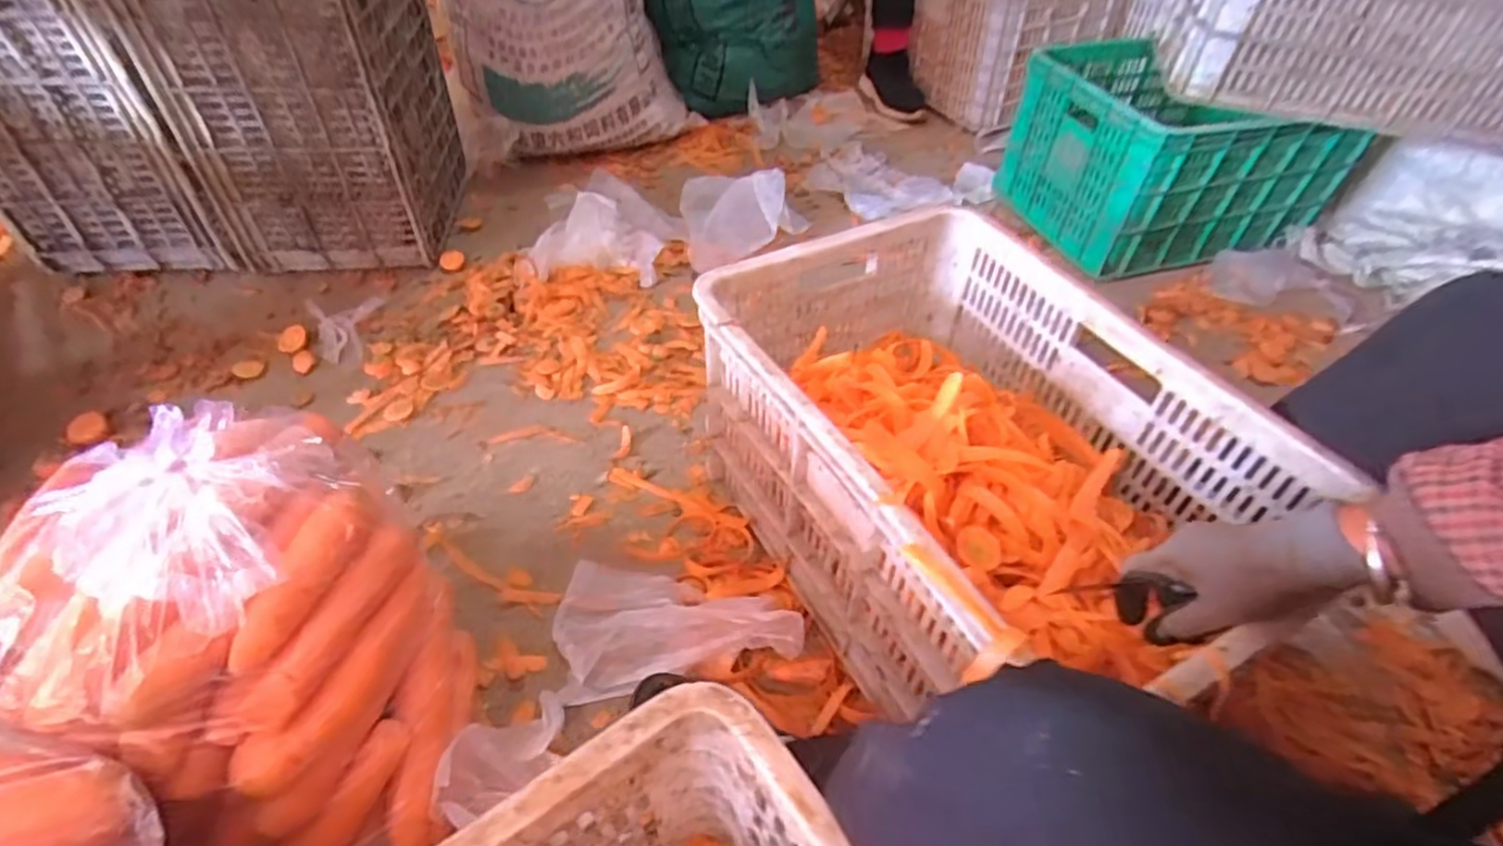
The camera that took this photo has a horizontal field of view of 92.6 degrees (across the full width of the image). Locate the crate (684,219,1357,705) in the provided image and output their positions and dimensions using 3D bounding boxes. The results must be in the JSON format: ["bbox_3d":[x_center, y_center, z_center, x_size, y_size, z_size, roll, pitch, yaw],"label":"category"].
[{"bbox_3d":[0.195,0.032,0.717,0.348,0.244,0.459,-19,50,-21],"label":"crate"}]

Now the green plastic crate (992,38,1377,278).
[{"bbox_3d":[0.717,-0.472,1.255,0.424,0.247,0.366,-15,49,-18],"label":"green plastic crate"}]

